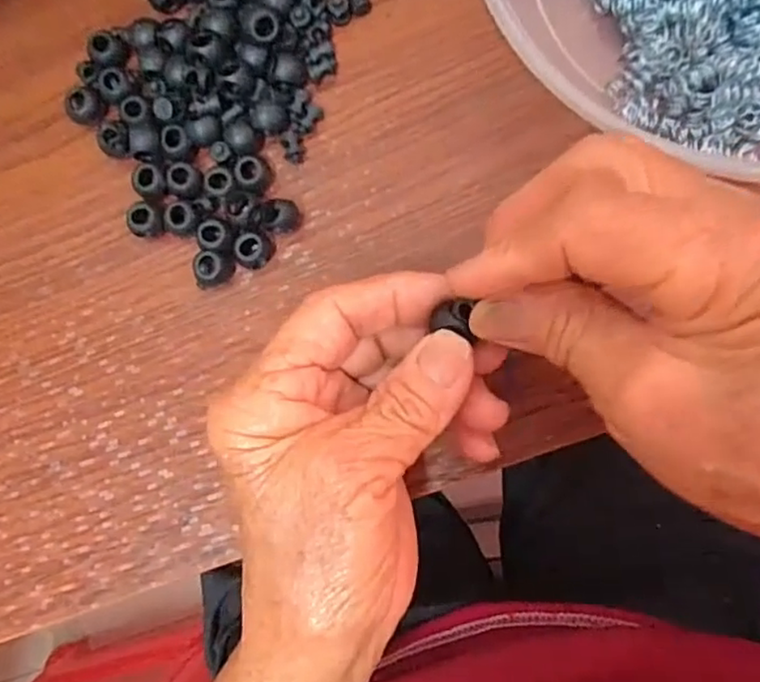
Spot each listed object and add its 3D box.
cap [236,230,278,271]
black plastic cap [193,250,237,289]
[{"bbox_3d":[-0.052,-0.038,0.268,0.012,0.014,0.016,27,88,9],"label":"cap"},{"bbox_3d":[-0.069,-0.030,0.269,0.016,0.012,0.013,-10,83,6],"label":"black plastic cap"}]

